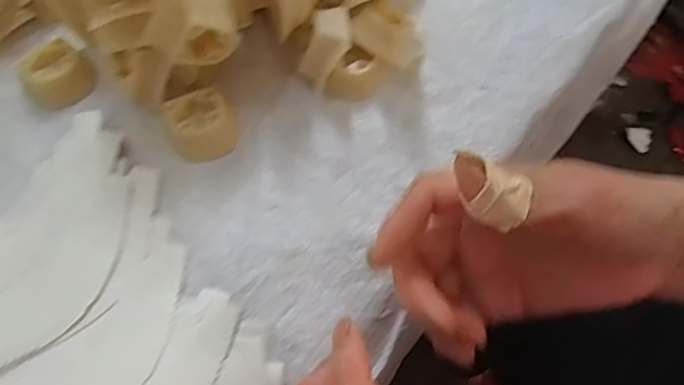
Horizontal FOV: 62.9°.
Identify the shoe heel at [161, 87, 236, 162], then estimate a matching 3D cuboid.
[{"bbox_3d":[-0.077,-0.037,0.309,0.034,0.016,0.038,-17,64,-7],"label":"shoe heel"}]

